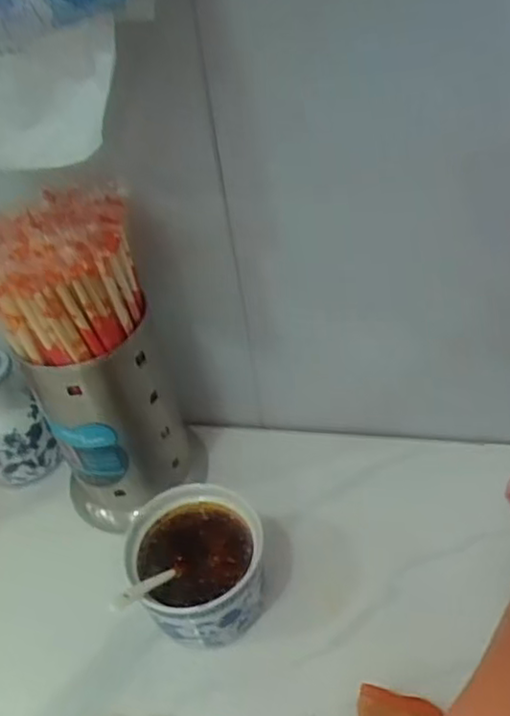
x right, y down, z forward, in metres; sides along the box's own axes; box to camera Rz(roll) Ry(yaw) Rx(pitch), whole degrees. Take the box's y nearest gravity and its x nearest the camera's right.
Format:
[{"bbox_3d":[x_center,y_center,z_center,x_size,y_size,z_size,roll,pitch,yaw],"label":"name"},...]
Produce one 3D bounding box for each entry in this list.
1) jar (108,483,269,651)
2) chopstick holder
[{"bbox_3d":[-0.040,0.153,0.493,0.094,0.070,0.095,-10,43,-3],"label":"jar"},{"bbox_3d":[-0.105,0.043,0.539,0.107,0.175,0.080,-21,45,-14],"label":"chopstick holder"}]

